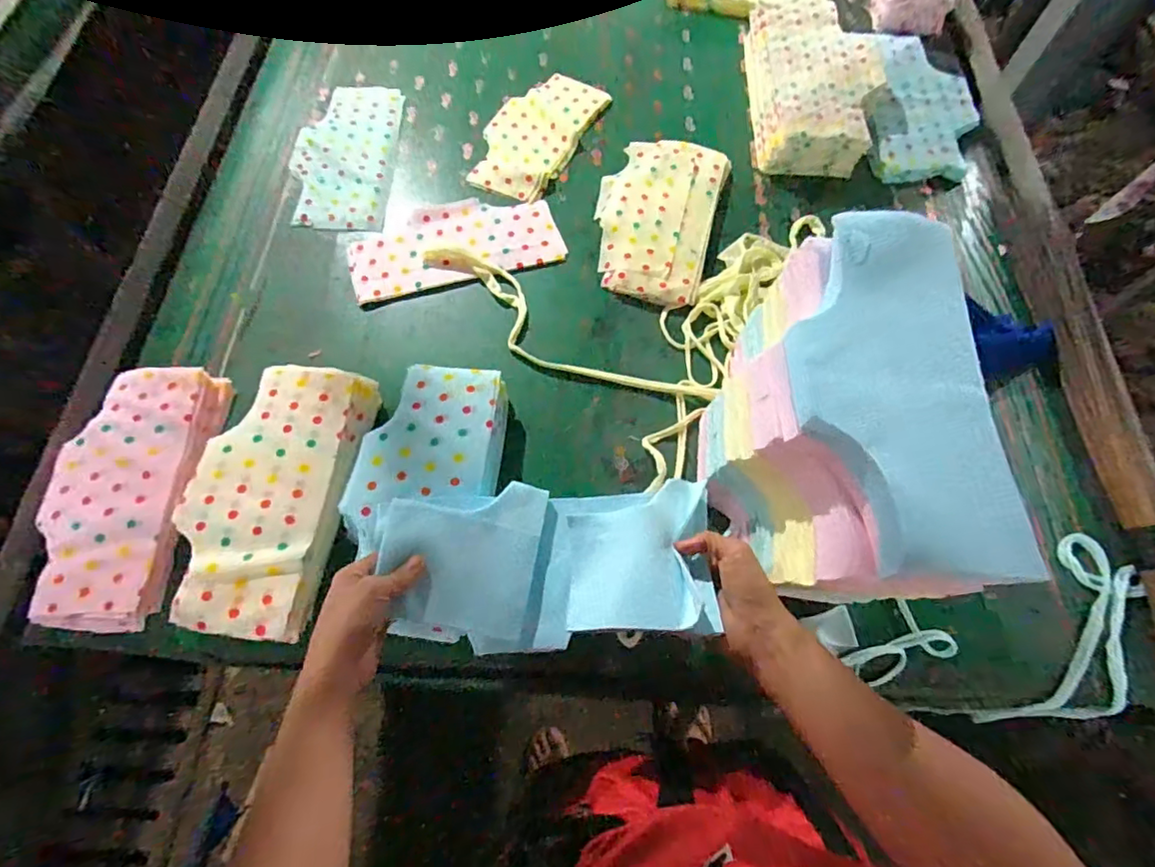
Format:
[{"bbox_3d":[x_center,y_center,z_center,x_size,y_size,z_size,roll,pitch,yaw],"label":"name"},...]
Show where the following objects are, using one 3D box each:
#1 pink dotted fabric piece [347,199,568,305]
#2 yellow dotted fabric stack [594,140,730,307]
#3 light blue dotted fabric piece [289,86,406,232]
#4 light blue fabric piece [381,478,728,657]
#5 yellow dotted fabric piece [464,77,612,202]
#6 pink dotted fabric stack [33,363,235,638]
[{"bbox_3d":[-0.173,-0.271,0.787,0.290,0.011,0.137,-12,66,-6],"label":"pink dotted fabric piece"},{"bbox_3d":[0.109,-0.312,0.798,0.169,0.026,0.279,15,66,6],"label":"yellow dotted fabric stack"},{"bbox_3d":[-0.360,-0.430,0.858,0.157,0.009,0.304,-1,65,-1],"label":"light blue dotted fabric piece"},{"bbox_3d":[-0.032,0.124,0.543,0.304,0.105,0.151,-4,65,8],"label":"light blue fabric piece"},{"bbox_3d":[-0.069,-0.477,0.880,0.146,0.014,0.265,24,67,10],"label":"yellow dotted fabric piece"},{"bbox_3d":[-0.505,0.061,0.618,0.157,0.047,0.296,1,65,0],"label":"pink dotted fabric stack"}]

